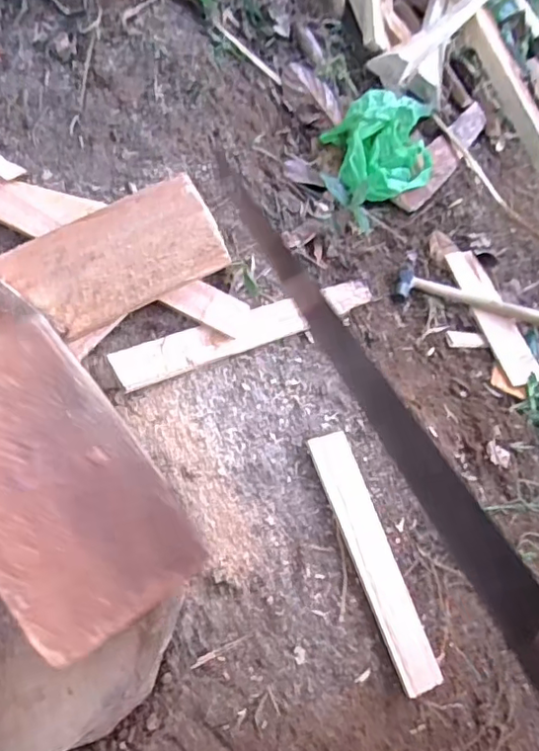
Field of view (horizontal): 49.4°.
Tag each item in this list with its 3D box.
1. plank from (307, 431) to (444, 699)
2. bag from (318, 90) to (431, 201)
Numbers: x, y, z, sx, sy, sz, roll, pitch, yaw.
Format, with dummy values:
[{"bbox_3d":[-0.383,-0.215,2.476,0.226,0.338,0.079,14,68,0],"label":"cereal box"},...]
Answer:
[{"bbox_3d":[0.099,0.172,0.552,0.040,0.007,0.244,-20,82,-14],"label":"plank"},{"bbox_3d":[0.163,-0.311,0.806,0.155,0.082,0.129,-18,74,-7],"label":"bag"}]

